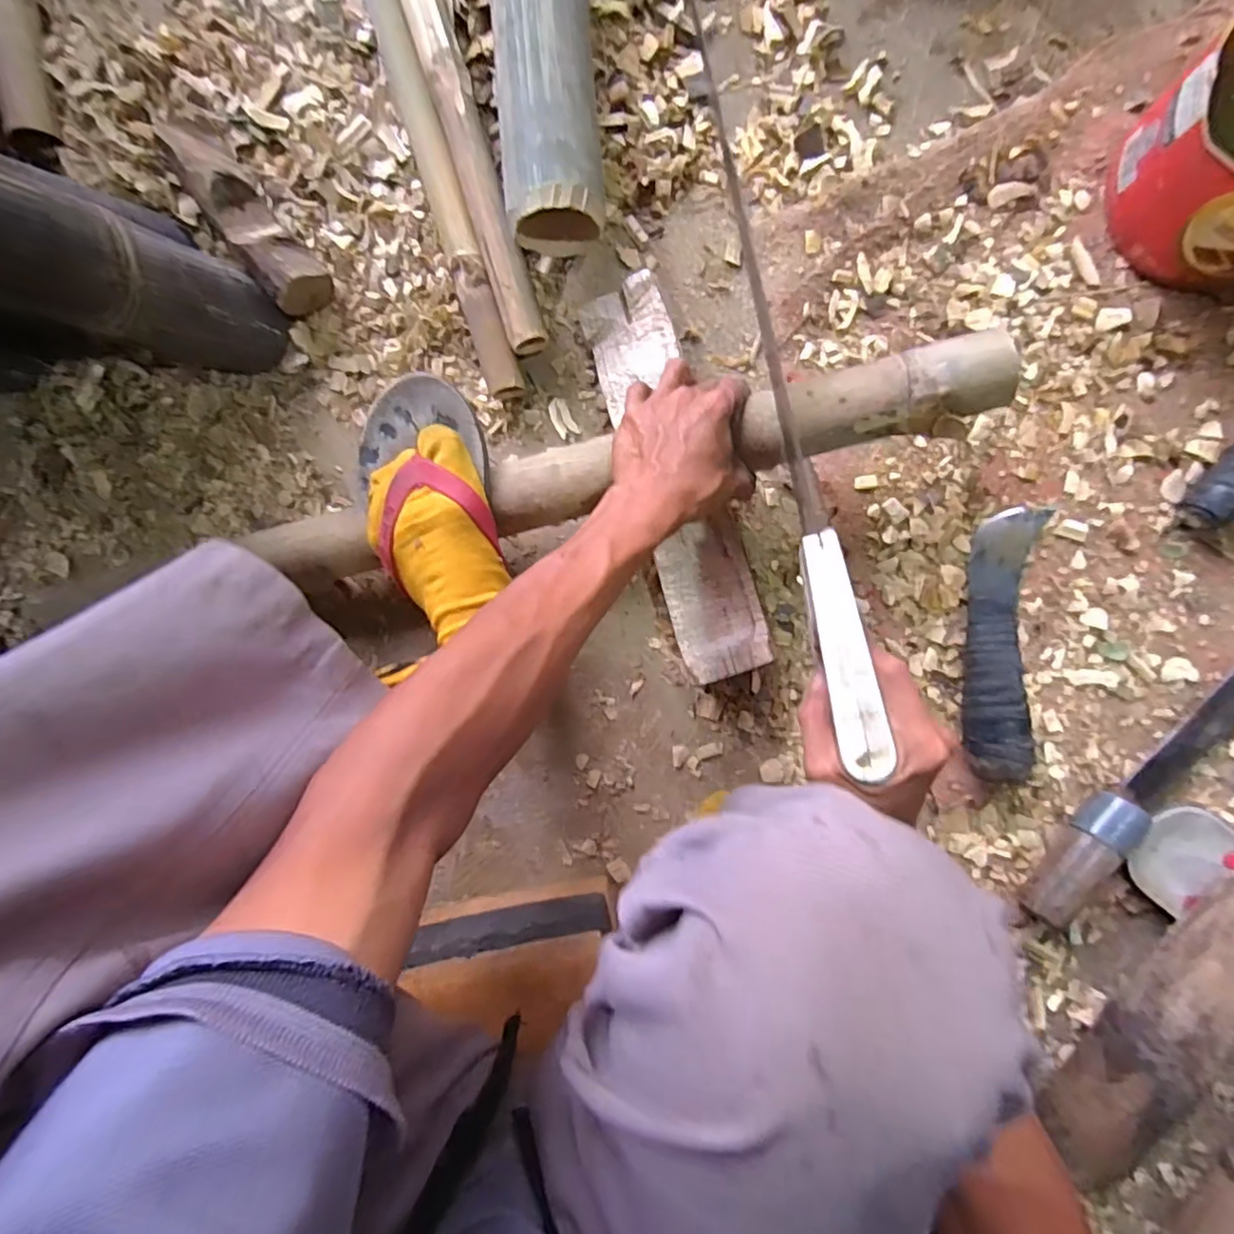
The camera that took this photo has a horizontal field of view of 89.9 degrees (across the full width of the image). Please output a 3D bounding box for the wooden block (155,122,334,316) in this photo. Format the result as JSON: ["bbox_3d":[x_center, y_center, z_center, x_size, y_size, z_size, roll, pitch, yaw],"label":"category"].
[{"bbox_3d":[-0.303,-0.328,0.502,0.047,0.054,0.167,-37,89,8],"label":"wooden block"}]

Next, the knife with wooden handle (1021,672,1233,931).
[{"bbox_3d":[0.426,0.107,0.458,0.043,0.042,0.321,44,97,2],"label":"knife with wooden handle"}]

